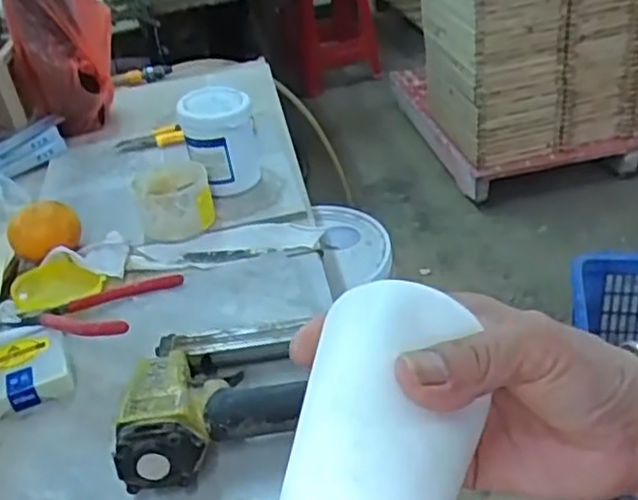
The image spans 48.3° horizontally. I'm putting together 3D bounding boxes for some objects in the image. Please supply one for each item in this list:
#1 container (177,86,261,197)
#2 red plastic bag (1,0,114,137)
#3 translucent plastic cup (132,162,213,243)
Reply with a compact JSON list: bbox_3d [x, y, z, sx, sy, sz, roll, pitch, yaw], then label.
[{"bbox_3d":[-0.109,-0.122,0.794,0.081,0.107,0.078,-13,33,-8],"label":"container"},{"bbox_3d":[-0.349,-0.288,0.959,0.138,0.245,0.090,-17,35,-15],"label":"red plastic bag"},{"bbox_3d":[-0.152,-0.054,0.748,0.076,0.060,0.089,-14,33,-9],"label":"translucent plastic cup"}]

